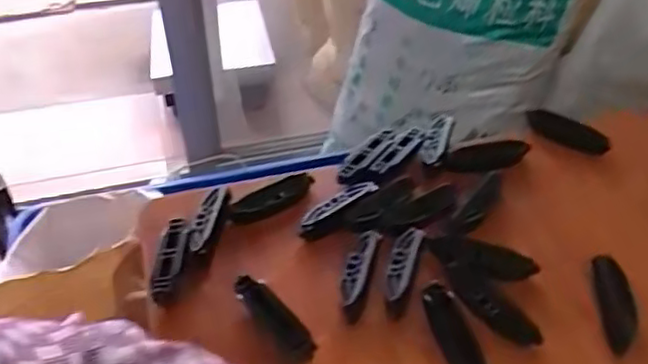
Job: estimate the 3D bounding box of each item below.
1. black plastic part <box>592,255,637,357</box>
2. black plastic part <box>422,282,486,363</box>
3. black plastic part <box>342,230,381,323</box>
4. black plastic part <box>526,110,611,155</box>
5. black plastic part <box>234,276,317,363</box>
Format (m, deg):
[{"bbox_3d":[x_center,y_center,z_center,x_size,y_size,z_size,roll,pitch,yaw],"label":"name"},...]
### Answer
[{"bbox_3d":[0.205,0.085,0.464,0.022,0.020,0.075,3,41,5],"label":"black plastic part"},{"bbox_3d":[0.089,0.102,0.443,0.024,0.015,0.074,-11,42,-11],"label":"black plastic part"},{"bbox_3d":[0.026,0.067,0.482,0.018,0.013,0.080,10,42,13],"label":"black plastic part"},{"bbox_3d":[0.231,-0.047,0.624,0.078,0.016,0.022,24,45,12],"label":"black plastic part"},{"bbox_3d":[-0.035,0.093,0.451,0.018,0.023,0.073,-26,46,-26],"label":"black plastic part"}]

